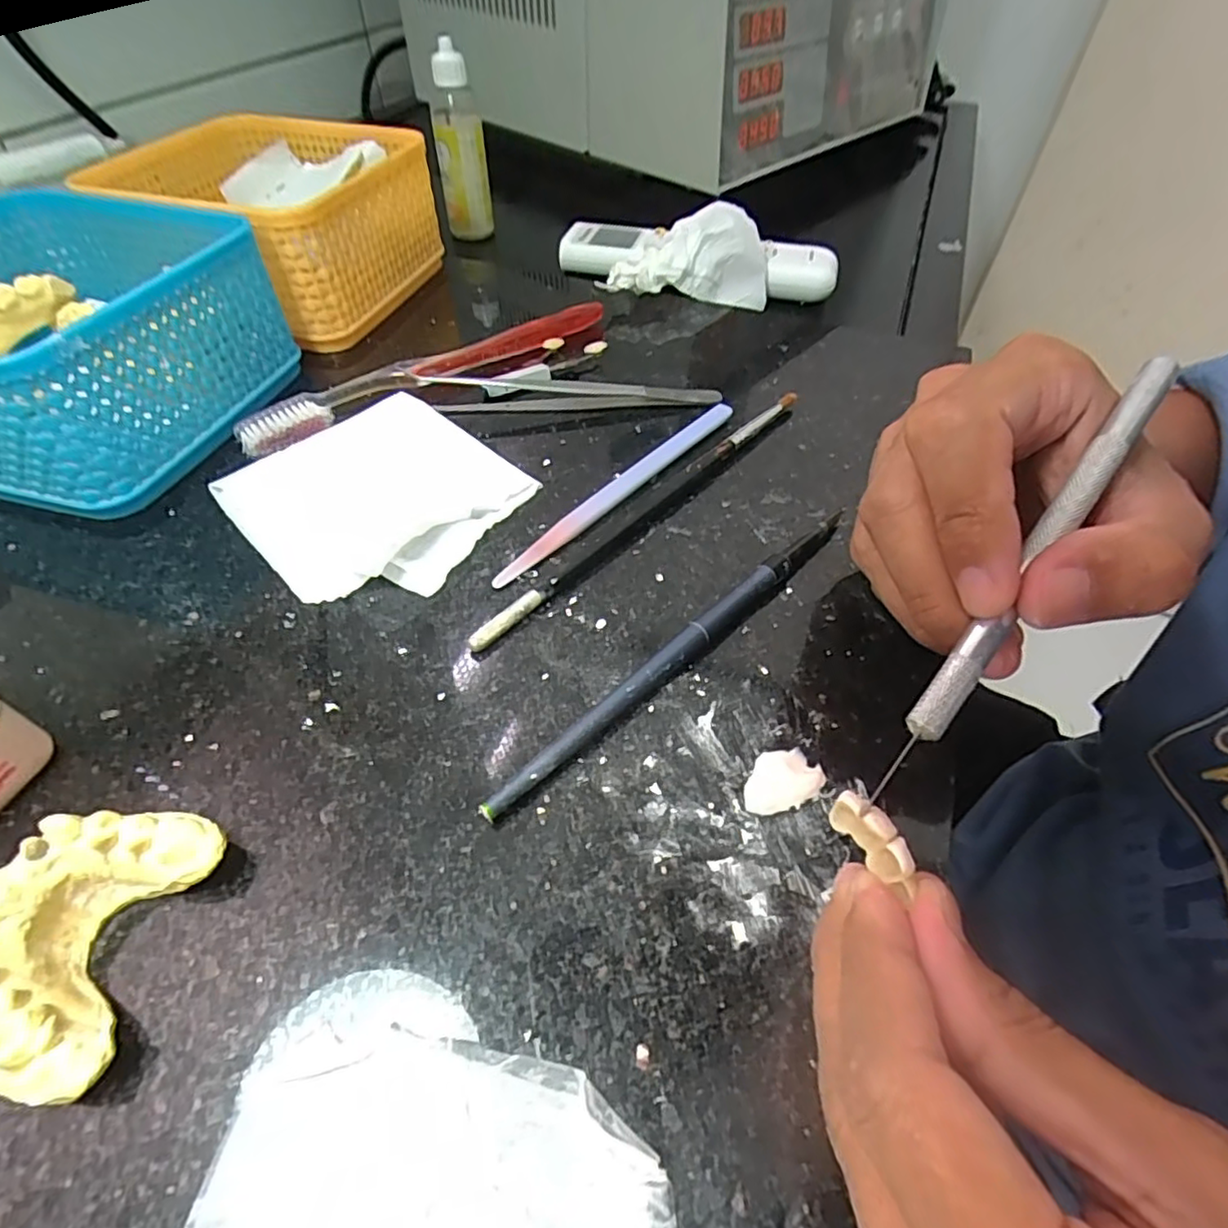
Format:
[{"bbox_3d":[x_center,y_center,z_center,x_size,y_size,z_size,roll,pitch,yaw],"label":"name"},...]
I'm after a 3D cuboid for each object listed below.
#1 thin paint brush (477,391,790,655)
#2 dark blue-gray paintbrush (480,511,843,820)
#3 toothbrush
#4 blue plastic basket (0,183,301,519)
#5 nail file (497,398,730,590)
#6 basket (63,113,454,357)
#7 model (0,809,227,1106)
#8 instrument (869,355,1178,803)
[{"bbox_3d":[0.018,-0.044,0.243,0.005,0.008,0.187,35,58,25],"label":"thin paint brush"},{"bbox_3d":[0.026,0.009,0.200,0.009,0.010,0.160,38,59,26],"label":"dark blue-gray paintbrush"},{"bbox_3d":[-0.083,-0.118,0.298,0.185,0.015,0.018,-32,58,-25],"label":"toothbrush"},{"bbox_3d":[-0.225,-0.113,0.260,0.132,0.064,0.144,14,51,10],"label":"blue plastic basket"},{"bbox_3d":[0.004,-0.052,0.251,0.010,0.005,0.137,36,58,25],"label":"nail file"},{"bbox_3d":[-0.179,-0.210,0.338,0.134,0.065,0.132,15,51,11],"label":"basket"},{"bbox_3d":[-0.117,0.069,0.137,0.037,0.026,0.054,8,50,5],"label":"model"},{"bbox_3d":[0.098,-0.012,0.147,0.007,0.006,0.132,34,79,24],"label":"instrument"}]

